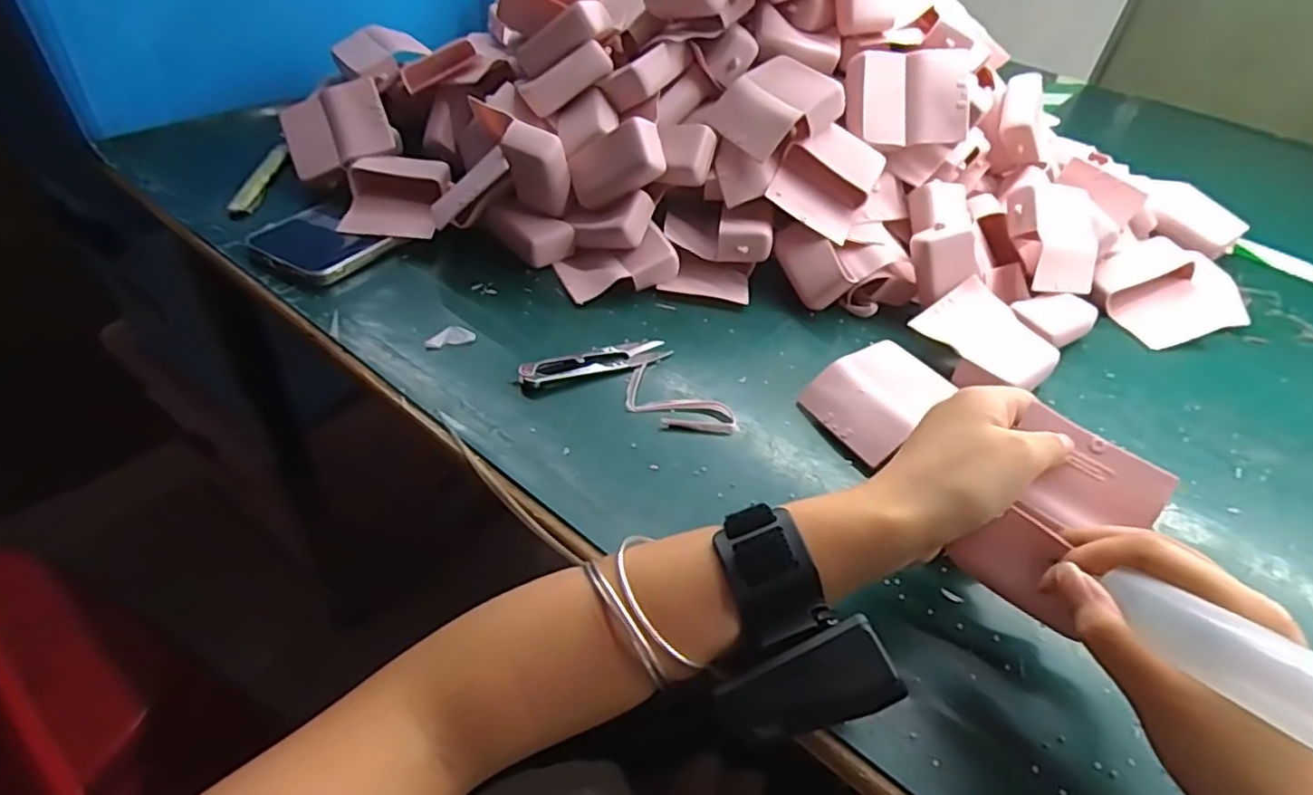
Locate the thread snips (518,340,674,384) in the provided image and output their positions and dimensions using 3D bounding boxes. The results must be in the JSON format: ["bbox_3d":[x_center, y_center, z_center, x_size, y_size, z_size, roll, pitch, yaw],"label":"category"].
[{"bbox_3d":[-0.038,-0.026,0.440,0.105,0.009,0.022,-14,45,-22],"label":"thread snips"}]

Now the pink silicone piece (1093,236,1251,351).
[{"bbox_3d":[0.425,-0.090,0.562,0.122,0.051,0.086,-9,44,-17],"label":"pink silicone piece"}]

